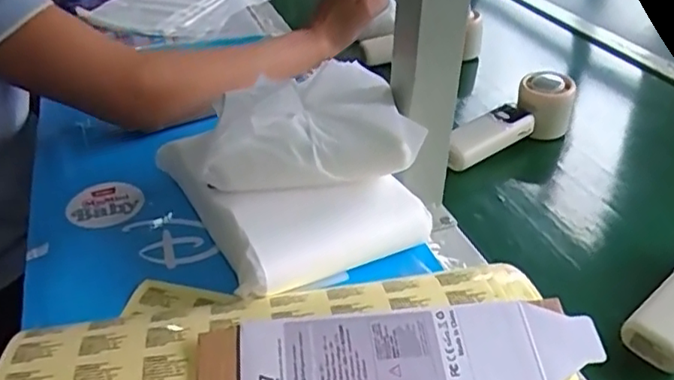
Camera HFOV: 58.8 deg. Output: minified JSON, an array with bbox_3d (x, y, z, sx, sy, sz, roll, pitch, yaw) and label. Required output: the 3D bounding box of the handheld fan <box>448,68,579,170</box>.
[{"bbox_3d":[0.165,-0.074,0.604,0.158,0.058,0.050,-17,38,-25],"label":"handheld fan"}]

